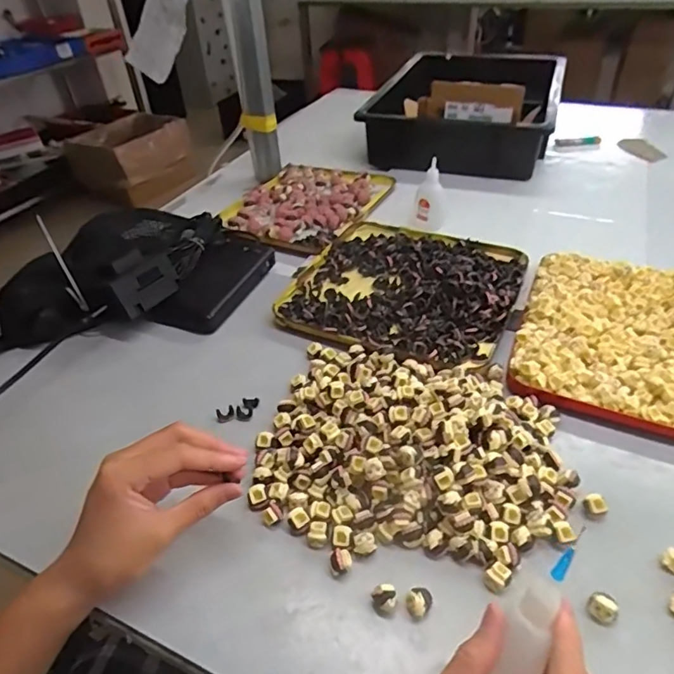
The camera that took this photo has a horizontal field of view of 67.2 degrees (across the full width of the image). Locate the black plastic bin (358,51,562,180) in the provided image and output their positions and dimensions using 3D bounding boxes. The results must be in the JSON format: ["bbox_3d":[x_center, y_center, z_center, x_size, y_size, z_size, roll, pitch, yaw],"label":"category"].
[{"bbox_3d":[0.251,-0.454,0.987,0.324,0.108,0.472,11,42,18],"label":"black plastic bin"}]

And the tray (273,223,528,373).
[{"bbox_3d":[0.079,-0.062,0.590,0.238,0.022,0.244,15,43,23],"label":"tray"}]

